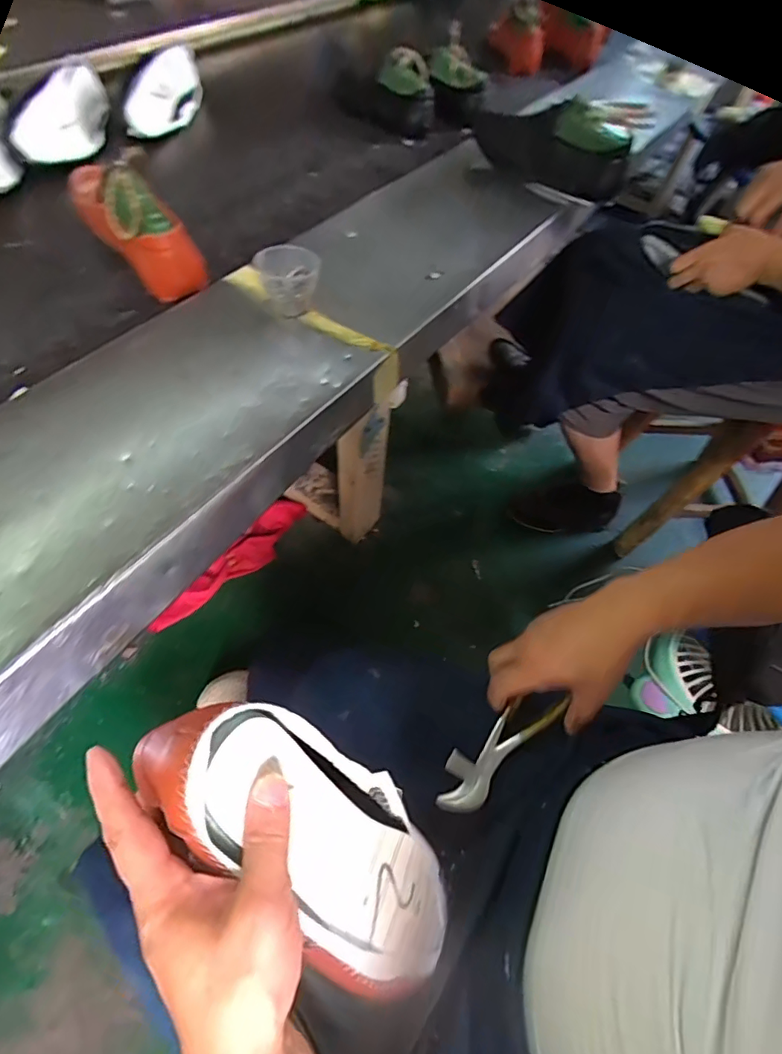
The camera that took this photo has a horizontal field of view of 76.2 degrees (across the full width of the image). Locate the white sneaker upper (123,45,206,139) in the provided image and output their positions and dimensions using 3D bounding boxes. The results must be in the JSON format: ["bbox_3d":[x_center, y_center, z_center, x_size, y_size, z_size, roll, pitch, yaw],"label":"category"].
[{"bbox_3d":[-0.380,-0.721,0.825,0.070,0.071,0.216,4,58,-2],"label":"white sneaker upper"}]

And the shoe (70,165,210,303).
[{"bbox_3d":[-0.319,-0.390,0.603,0.077,0.102,0.260,-32,65,-22],"label":"shoe"}]

